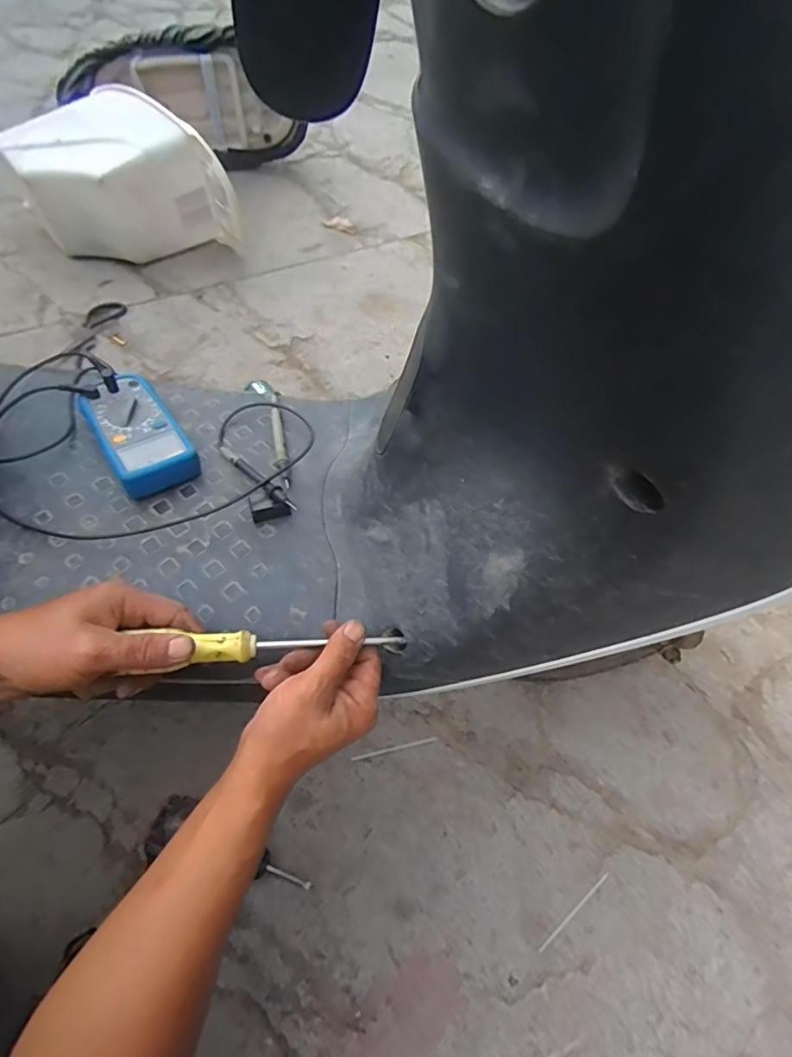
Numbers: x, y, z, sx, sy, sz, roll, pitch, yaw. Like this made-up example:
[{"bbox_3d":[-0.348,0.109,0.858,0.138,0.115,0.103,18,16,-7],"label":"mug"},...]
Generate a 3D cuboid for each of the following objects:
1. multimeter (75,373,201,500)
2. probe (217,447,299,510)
[{"bbox_3d":[-0.251,-0.090,0.505,0.073,0.041,0.129,-31,66,-21],"label":"multimeter"},{"bbox_3d":[-0.134,-0.050,0.492,0.011,0.018,0.115,-39,69,-24],"label":"probe"}]

